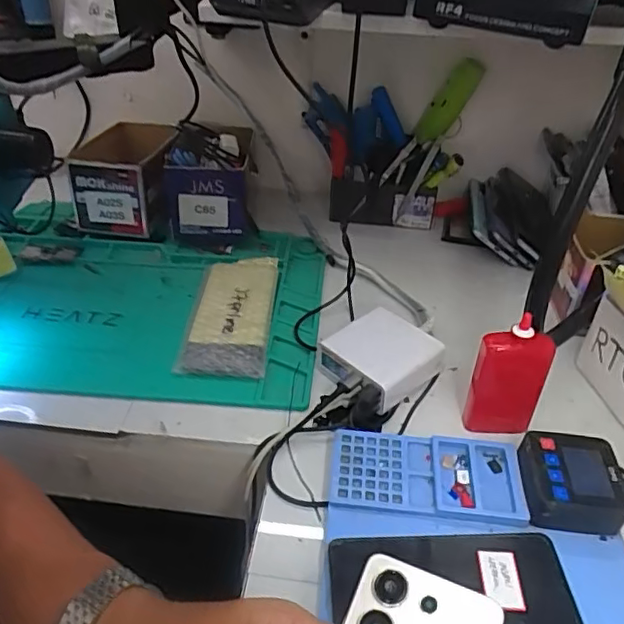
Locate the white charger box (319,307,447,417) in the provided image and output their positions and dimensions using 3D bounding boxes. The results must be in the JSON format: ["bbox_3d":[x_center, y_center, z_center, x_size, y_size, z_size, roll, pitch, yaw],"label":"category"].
[{"bbox_3d":[0.064,0.045,0.566,0.093,0.035,0.091,-27,47,-32],"label":"white charger box"}]

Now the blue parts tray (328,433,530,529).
[{"bbox_3d":[0.092,0.134,0.472,0.149,0.019,0.070,6,38,4],"label":"blue parts tray"}]

